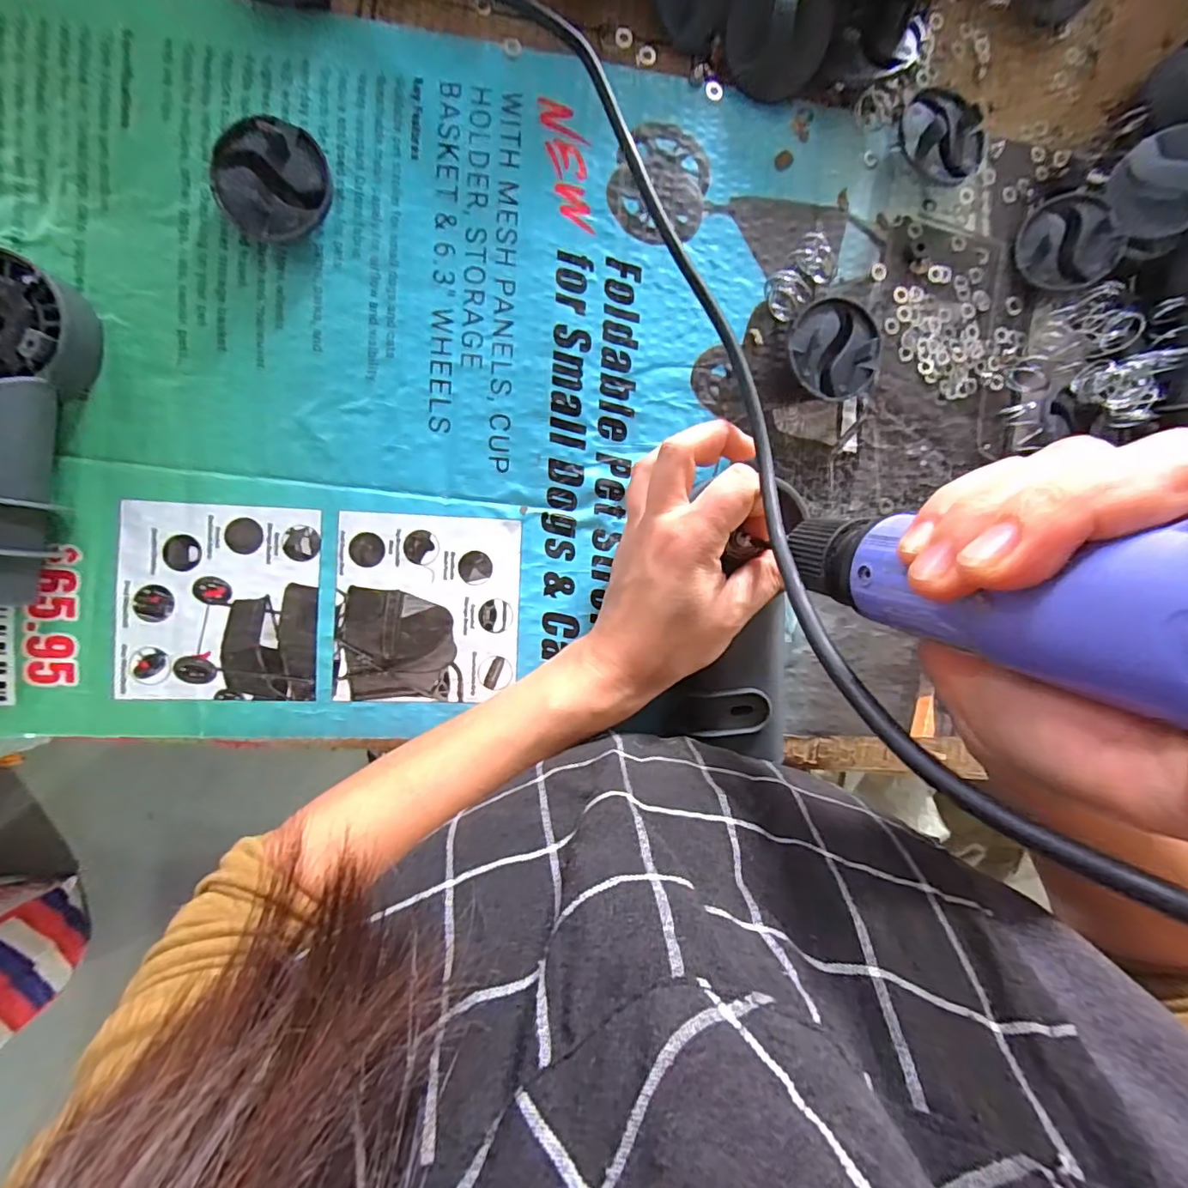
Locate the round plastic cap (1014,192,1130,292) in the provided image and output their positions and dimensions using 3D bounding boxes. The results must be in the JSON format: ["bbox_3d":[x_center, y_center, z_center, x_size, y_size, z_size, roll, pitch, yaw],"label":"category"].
[{"bbox_3d":[0.294,-0.220,0.331,0.056,0.015,0.056,2,97,15],"label":"round plastic cap"}]

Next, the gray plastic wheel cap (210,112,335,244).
[{"bbox_3d":[-0.164,-0.210,0.269,0.054,0.022,0.051,0,92,-7],"label":"gray plastic wheel cap"}]

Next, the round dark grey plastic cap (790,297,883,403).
[{"bbox_3d":[0.141,-0.144,0.312,0.054,0.021,0.056,-16,94,-7],"label":"round dark grey plastic cap"}]

